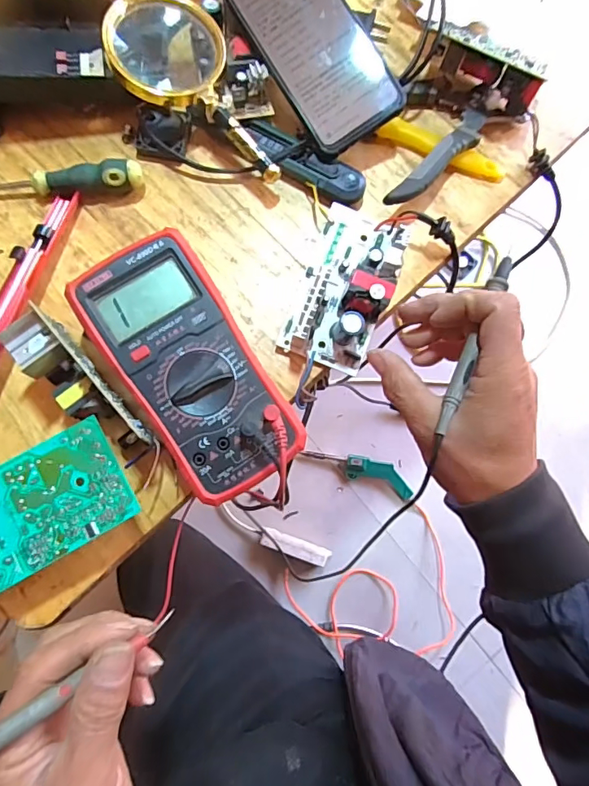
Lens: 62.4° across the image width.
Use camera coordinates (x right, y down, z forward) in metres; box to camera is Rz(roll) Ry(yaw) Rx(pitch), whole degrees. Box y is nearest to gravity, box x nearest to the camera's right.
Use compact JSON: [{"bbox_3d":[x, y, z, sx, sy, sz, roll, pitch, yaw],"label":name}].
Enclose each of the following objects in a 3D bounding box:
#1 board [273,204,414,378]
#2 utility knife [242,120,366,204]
[{"bbox_3d":[0.042,-0.085,0.369,0.065,0.038,0.130,21,79,3],"label":"board"},{"bbox_3d":[0.006,-0.188,0.393,0.108,0.014,0.030,29,80,4],"label":"utility knife"}]

